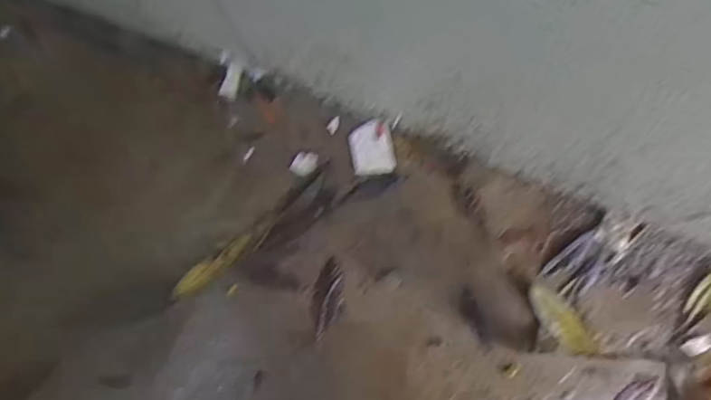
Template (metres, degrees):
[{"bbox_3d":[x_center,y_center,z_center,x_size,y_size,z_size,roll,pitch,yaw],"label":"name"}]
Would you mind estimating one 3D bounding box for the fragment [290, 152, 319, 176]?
[{"bbox_3d":[-0.075,-0.054,0.749,0.035,0.004,0.037,-1,82,4],"label":"fragment"}]

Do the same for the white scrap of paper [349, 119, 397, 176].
[{"bbox_3d":[0.024,-0.076,0.737,0.060,0.010,0.077,-10,81,2],"label":"white scrap of paper"}]

